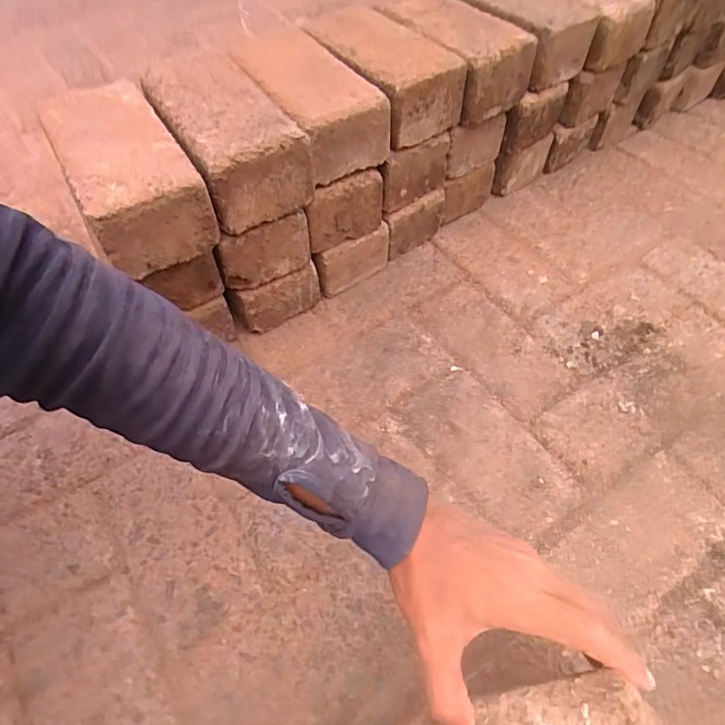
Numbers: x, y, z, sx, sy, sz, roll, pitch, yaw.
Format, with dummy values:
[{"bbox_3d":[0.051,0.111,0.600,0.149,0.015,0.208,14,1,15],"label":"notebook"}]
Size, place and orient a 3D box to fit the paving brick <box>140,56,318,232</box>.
[{"bbox_3d":[-0.145,-0.238,0.532,0.104,0.084,0.197,-27,58,-18],"label":"paving brick"}]

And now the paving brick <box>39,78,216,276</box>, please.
[{"bbox_3d":[-0.233,-0.185,0.492,0.105,0.075,0.204,-27,58,-19],"label":"paving brick"}]

